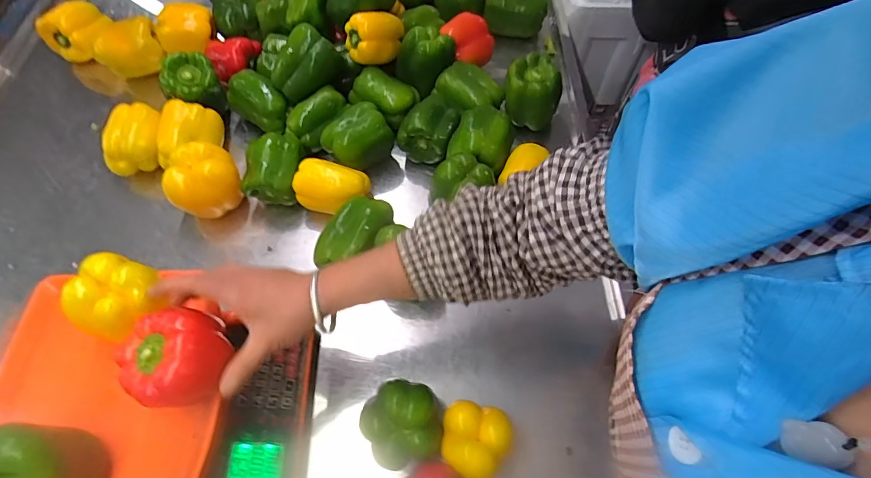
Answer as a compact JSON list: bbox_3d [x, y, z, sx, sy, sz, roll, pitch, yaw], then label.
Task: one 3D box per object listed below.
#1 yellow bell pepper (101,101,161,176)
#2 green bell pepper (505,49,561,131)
[{"bbox_3d":[-0.460,-0.153,0.685,0.074,0.071,0.098,-4,61,-1],"label":"yellow bell pepper"},{"bbox_3d":[0.157,-0.238,0.705,0.084,0.081,0.080,-1,61,1],"label":"green bell pepper"}]

